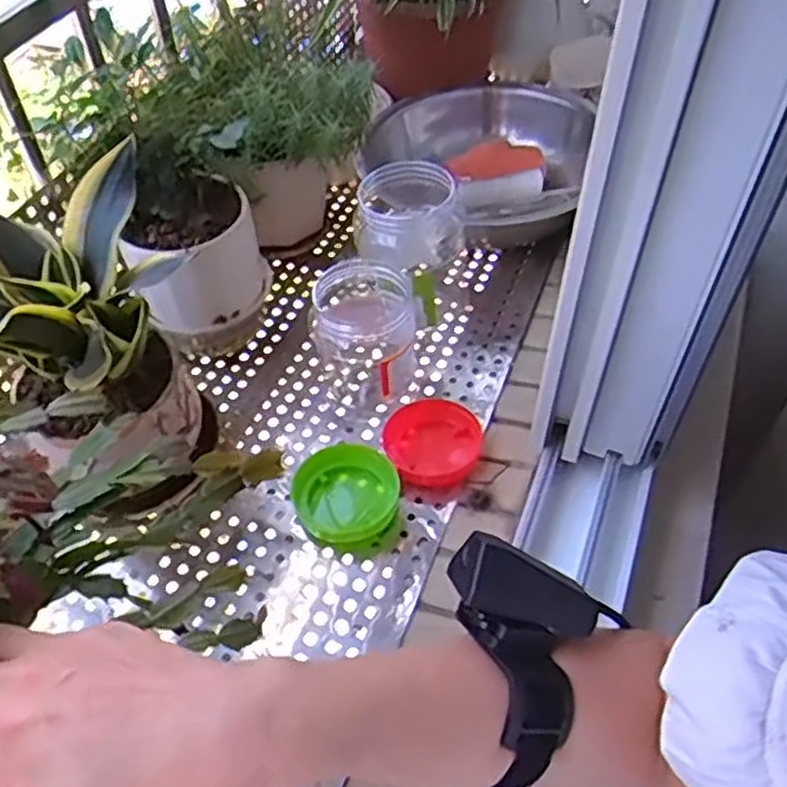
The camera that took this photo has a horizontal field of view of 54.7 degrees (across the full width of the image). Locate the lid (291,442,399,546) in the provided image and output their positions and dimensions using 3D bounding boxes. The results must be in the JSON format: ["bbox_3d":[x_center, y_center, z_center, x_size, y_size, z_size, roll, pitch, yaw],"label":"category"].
[{"bbox_3d":[-0.041,0.086,0.660,0.085,0.025,0.093,-3,49,3],"label":"lid"}]

